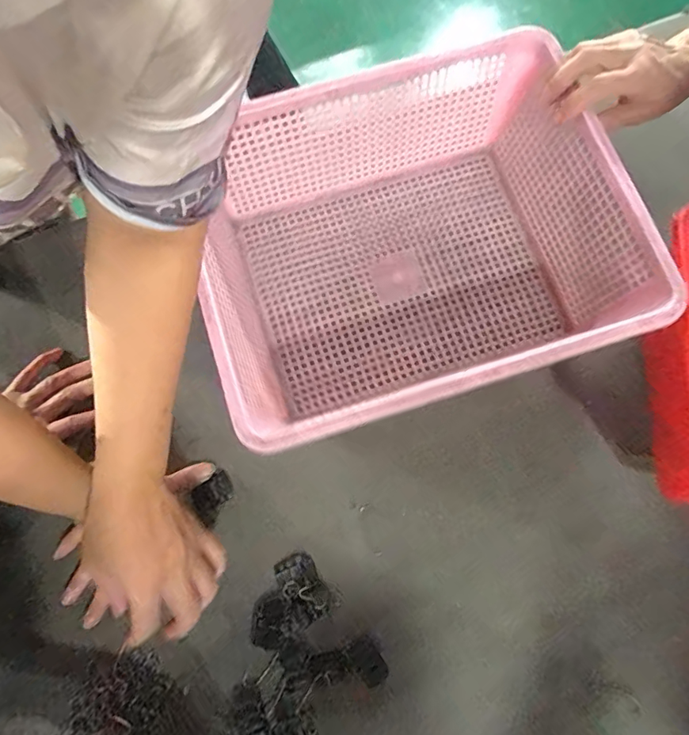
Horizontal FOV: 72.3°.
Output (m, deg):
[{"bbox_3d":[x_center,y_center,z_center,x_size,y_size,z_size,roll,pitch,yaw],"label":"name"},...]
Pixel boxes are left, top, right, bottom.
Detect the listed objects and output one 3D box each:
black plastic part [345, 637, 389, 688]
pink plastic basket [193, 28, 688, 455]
[{"bbox_3d":[0.022,0.273,0.436,0.026,0.004,0.039,-39,79,-8],"label":"black plastic part"},{"bbox_3d":[0.058,-0.112,0.462,0.369,0.131,0.302,-17,77,-3],"label":"pink plastic basket"}]

